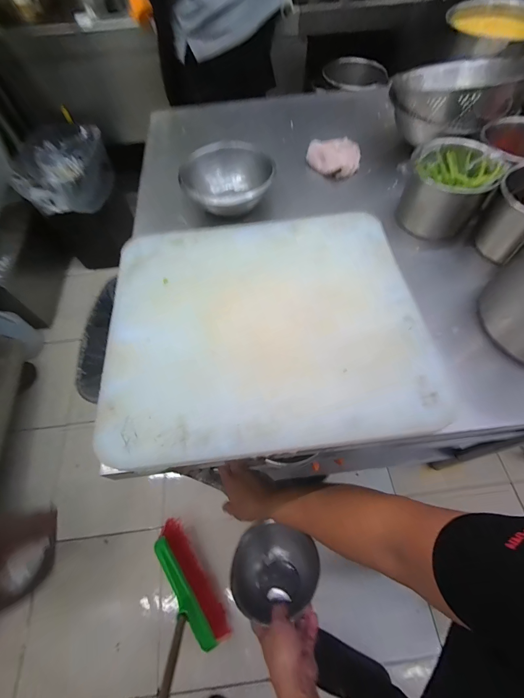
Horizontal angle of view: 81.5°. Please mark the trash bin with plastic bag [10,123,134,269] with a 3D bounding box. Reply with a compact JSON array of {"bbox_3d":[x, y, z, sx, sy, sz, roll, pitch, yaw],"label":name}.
[{"bbox_3d":[-0.807,-0.660,1.391,0.334,0.477,0.385,-14,61,-6],"label":"trash bin with plastic bag"}]

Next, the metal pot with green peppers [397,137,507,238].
[{"bbox_3d":[0.273,-0.239,0.456,0.111,0.096,0.109,-1,61,1],"label":"metal pot with green peppers"}]

